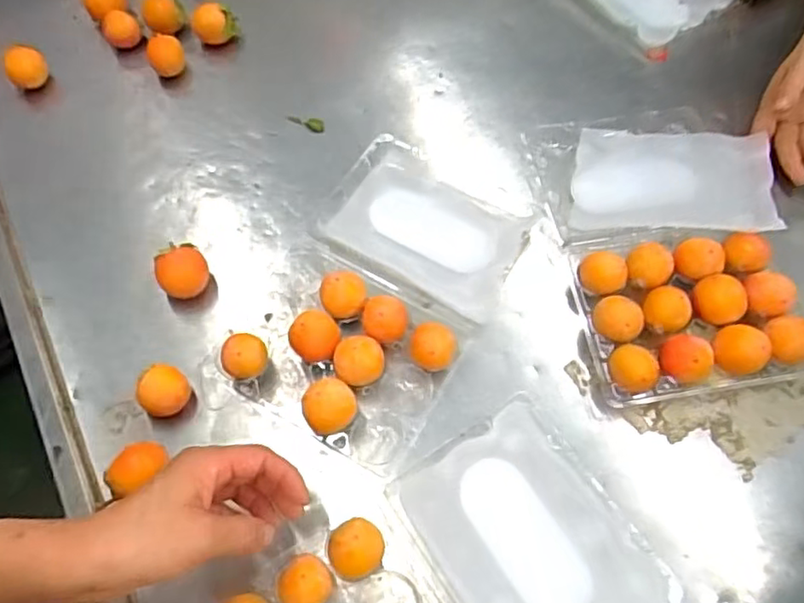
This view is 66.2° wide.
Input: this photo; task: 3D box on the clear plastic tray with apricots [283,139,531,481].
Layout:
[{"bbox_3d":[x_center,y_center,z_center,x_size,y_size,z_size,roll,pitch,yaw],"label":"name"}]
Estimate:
[{"bbox_3d":[-0.014,-0.016,0.562,0.186,0.052,0.291,26,67,12],"label":"clear plastic tray with apricots"}]

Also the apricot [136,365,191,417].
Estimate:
[{"bbox_3d":[-0.200,0.079,0.527,0.040,0.038,0.040,0,65,0],"label":"apricot"}]

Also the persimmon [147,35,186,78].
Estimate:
[{"bbox_3d":[-0.265,-0.276,0.694,0.038,0.031,0.038,-28,68,-13],"label":"persimmon"}]

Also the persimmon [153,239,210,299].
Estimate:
[{"bbox_3d":[-0.202,-0.024,0.576,0.044,0.045,0.046,0,65,0],"label":"persimmon"}]

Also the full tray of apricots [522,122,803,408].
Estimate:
[{"bbox_3d":[0.253,-0.063,0.582,0.209,0.043,0.305,-7,65,-4],"label":"full tray of apricots"}]

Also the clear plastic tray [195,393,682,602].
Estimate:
[{"bbox_3d":[0.035,0.218,0.455,0.283,0.069,0.188,-29,66,-12],"label":"clear plastic tray"}]

